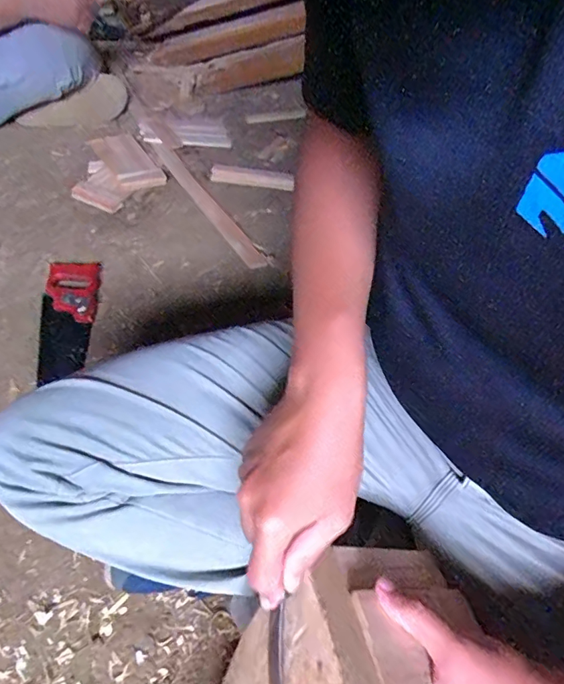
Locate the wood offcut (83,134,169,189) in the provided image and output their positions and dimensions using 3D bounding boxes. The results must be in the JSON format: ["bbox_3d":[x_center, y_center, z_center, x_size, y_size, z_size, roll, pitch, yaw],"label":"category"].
[{"bbox_3d":[-0.355,-0.415,1.066,0.101,0.035,0.205,-32,59,-20],"label":"wood offcut"}]

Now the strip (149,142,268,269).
[{"bbox_3d":[-0.166,-0.310,1.002,0.042,0.018,0.471,-27,57,-18],"label":"strip"}]

